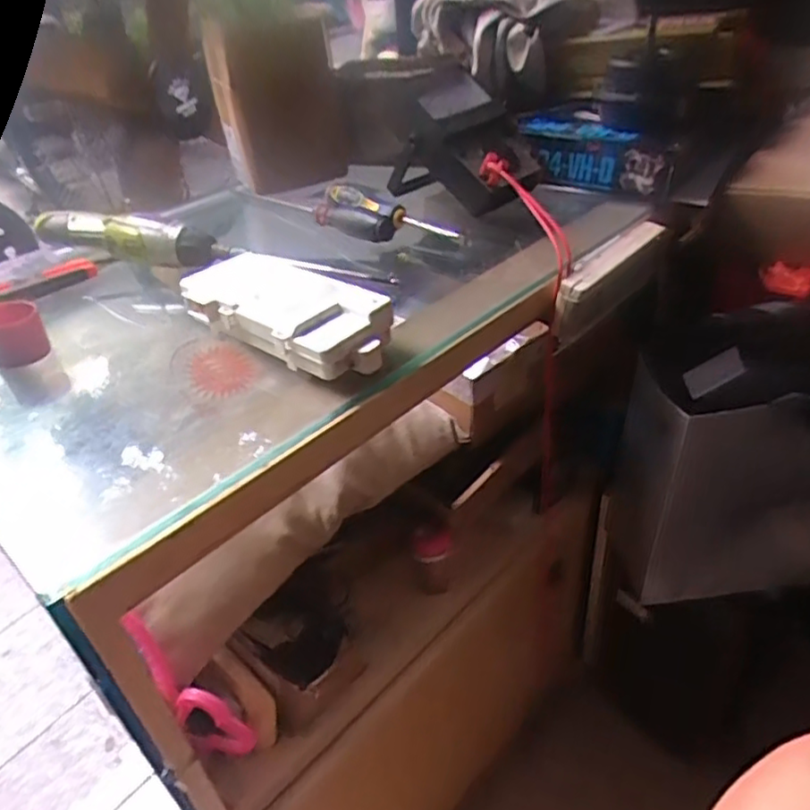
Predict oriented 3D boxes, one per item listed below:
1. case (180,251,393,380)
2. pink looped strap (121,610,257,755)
[{"bbox_3d":[-0.093,-0.076,0.509,0.179,0.039,0.079,25,46,33],"label":"case"},{"bbox_3d":[-0.178,0.231,0.524,0.065,0.154,0.025,-18,20,45],"label":"pink looped strap"}]

